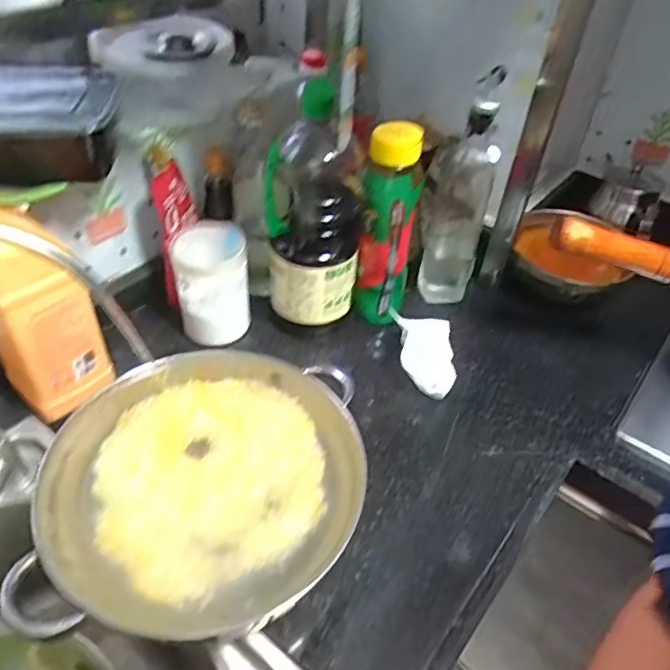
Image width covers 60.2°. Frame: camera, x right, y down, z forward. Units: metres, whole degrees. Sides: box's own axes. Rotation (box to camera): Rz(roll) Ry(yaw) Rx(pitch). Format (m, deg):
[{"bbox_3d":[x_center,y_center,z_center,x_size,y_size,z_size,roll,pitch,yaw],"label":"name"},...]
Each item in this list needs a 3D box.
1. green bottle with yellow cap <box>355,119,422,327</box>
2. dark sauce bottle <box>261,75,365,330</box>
[{"bbox_3d":[0.061,-0.122,0.679,0.061,0.237,0.060,12,45,8],"label":"green bottle with yellow cap"},{"bbox_3d":[-0.024,-0.148,0.649,0.109,0.257,0.102,5,44,1],"label":"dark sauce bottle"}]

